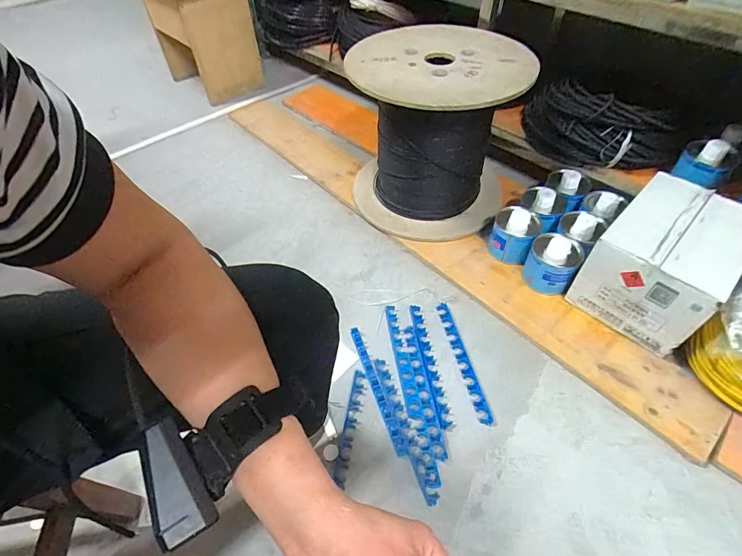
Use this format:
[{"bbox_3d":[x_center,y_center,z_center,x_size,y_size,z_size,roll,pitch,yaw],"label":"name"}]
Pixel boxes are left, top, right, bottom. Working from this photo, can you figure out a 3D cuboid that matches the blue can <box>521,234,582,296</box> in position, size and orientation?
[{"bbox_3d":[0.373,-0.032,0.838,0.090,0.103,0.087,0,51,1],"label":"blue can"}]

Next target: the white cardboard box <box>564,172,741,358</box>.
[{"bbox_3d":[0.564,-0.033,0.781,0.274,0.191,0.195,-38,58,-27],"label":"white cardboard box"}]

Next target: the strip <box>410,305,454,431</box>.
[{"bbox_3d":[0.109,0.158,0.762,0.024,0.008,0.253,-7,51,-5],"label":"strip"}]

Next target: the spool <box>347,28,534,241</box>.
[{"bbox_3d":[0.137,-0.326,0.938,0.350,0.361,0.327,0,51,1],"label":"spool"}]

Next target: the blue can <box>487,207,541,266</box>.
[{"bbox_3d":[0.315,-0.097,0.896,0.091,0.097,0.100,21,54,17],"label":"blue can"}]

